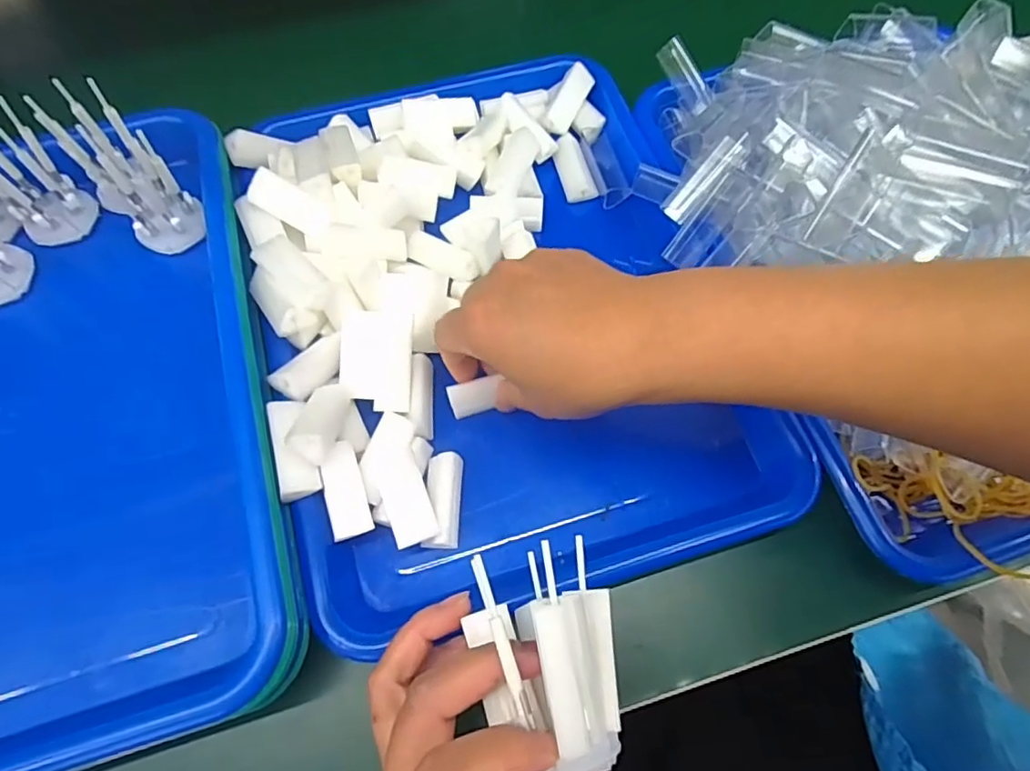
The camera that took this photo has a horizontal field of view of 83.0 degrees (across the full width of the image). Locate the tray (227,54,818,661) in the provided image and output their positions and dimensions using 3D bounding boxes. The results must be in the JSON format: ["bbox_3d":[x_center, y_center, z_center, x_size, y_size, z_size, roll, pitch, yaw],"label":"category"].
[{"bbox_3d":[-0.013,-0.044,0.337,0.246,0.074,0.321,-15,66,-7],"label":"tray"}]

